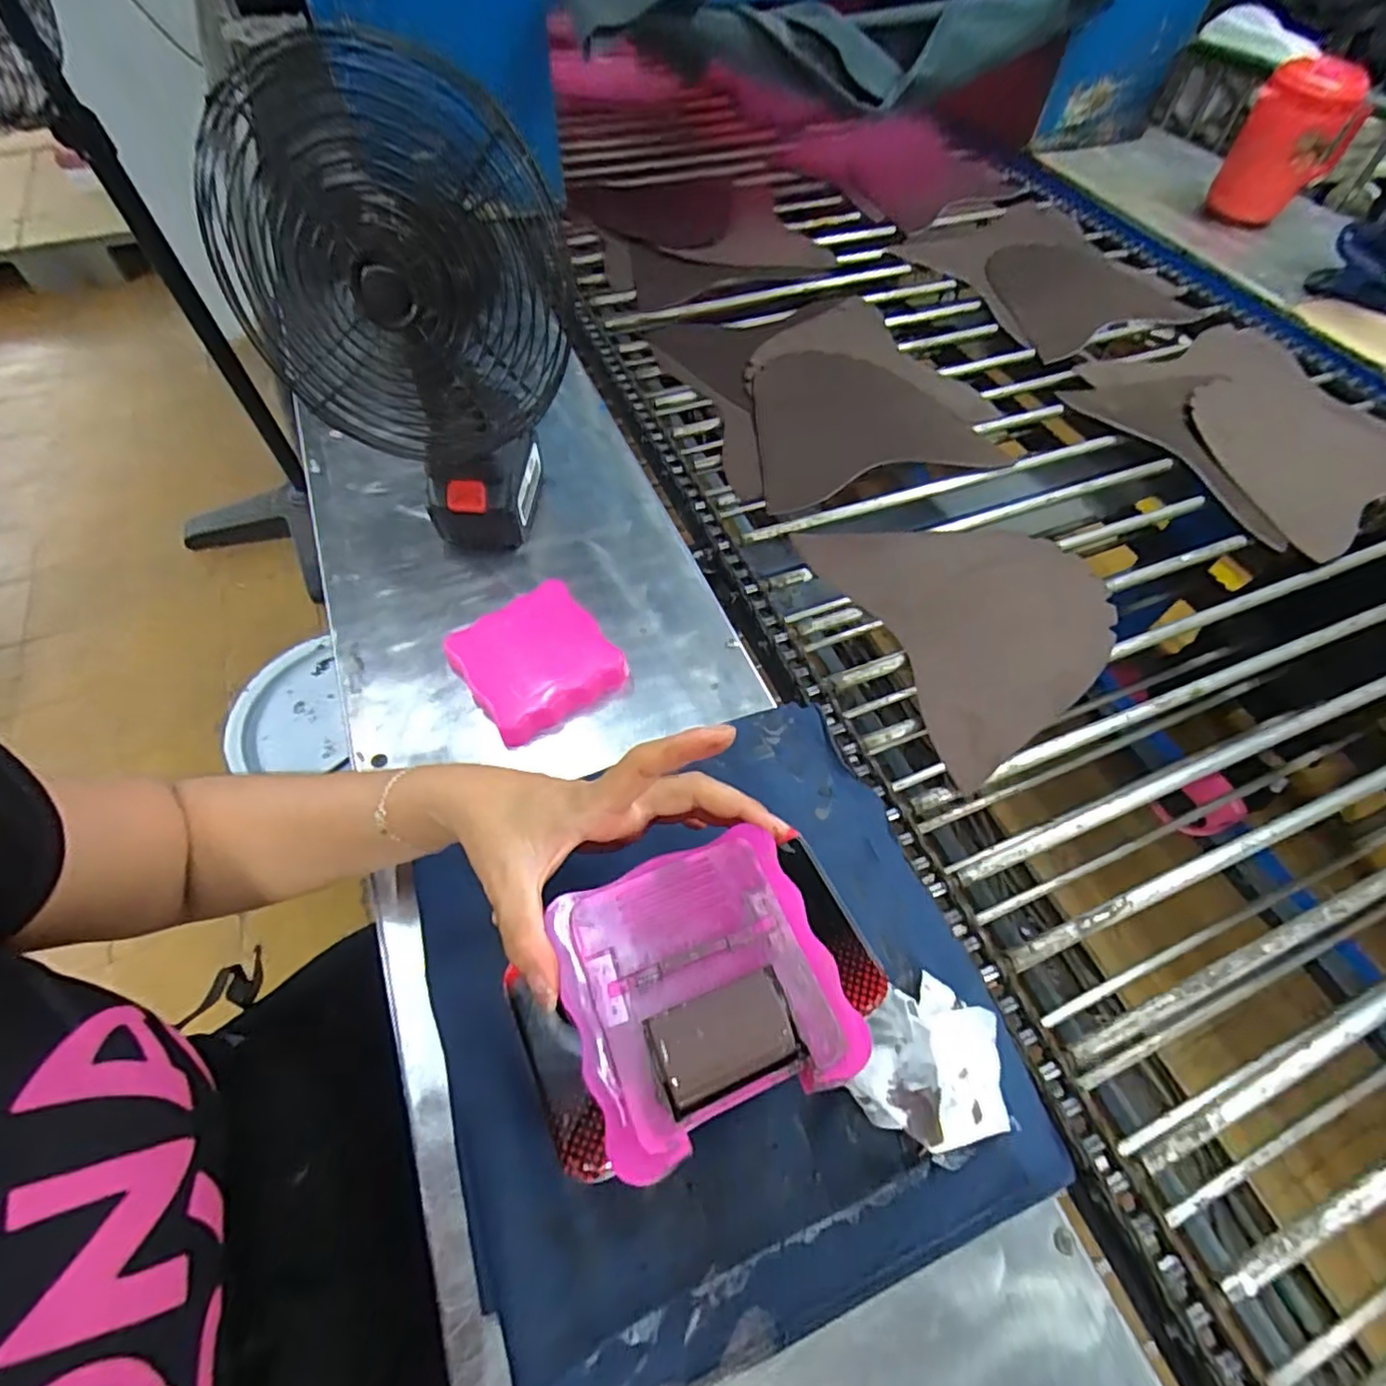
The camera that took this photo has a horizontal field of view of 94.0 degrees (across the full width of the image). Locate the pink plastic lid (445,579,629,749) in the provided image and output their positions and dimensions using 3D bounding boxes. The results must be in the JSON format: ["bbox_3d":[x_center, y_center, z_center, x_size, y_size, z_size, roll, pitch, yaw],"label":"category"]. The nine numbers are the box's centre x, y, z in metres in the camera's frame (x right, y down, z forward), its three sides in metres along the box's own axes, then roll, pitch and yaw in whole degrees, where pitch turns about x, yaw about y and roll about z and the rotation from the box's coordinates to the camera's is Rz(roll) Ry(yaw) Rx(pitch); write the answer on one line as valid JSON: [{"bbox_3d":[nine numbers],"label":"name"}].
[{"bbox_3d":[-0.118,-0.024,0.486,0.102,0.023,0.102,-33,65,-22],"label":"pink plastic lid"}]

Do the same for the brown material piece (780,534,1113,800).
[{"bbox_3d":[0.247,-0.081,0.568,0.244,0.019,0.258,-24,62,-18],"label":"brown material piece"}]

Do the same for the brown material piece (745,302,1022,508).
[{"bbox_3d":[0.166,-0.343,0.723,0.273,0.028,0.311,-14,60,-9],"label":"brown material piece"}]

